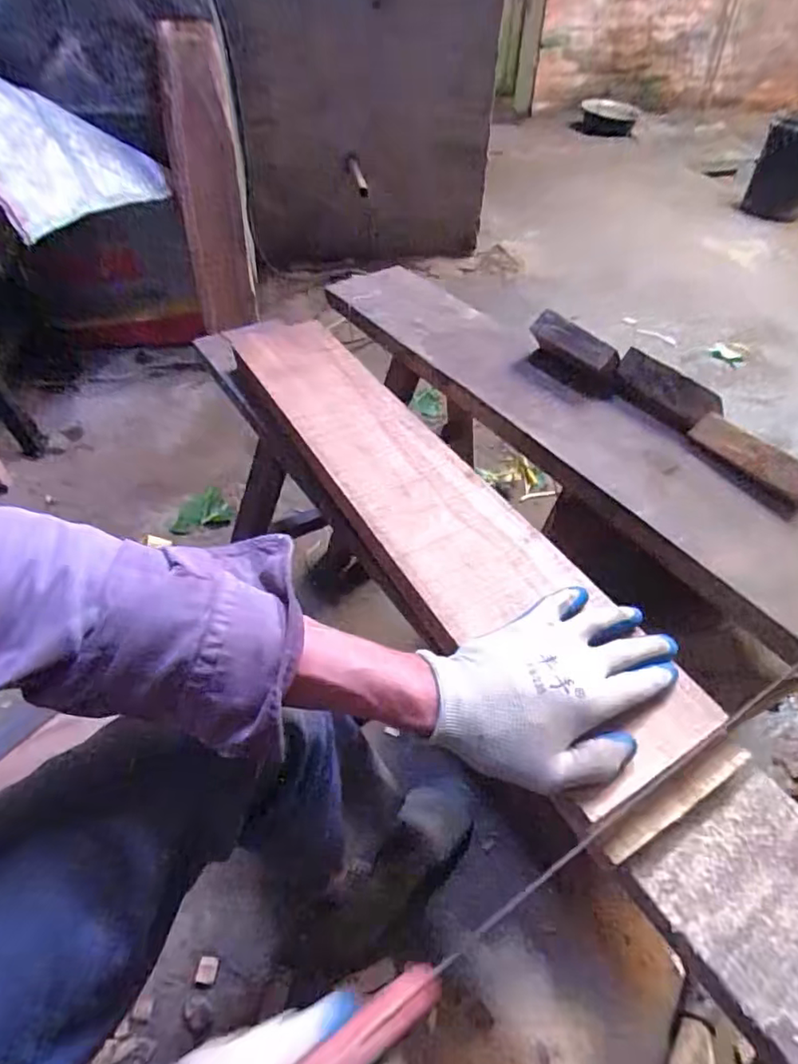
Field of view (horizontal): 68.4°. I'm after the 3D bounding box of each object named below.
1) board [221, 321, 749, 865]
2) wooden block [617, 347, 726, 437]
[{"bbox_3d":[-0.002,-0.039,0.574,0.139,0.041,0.680,-24,52,-22],"label":"board"},{"bbox_3d":[0.308,-0.162,0.684,0.039,0.048,0.120,-29,54,-26],"label":"wooden block"}]

